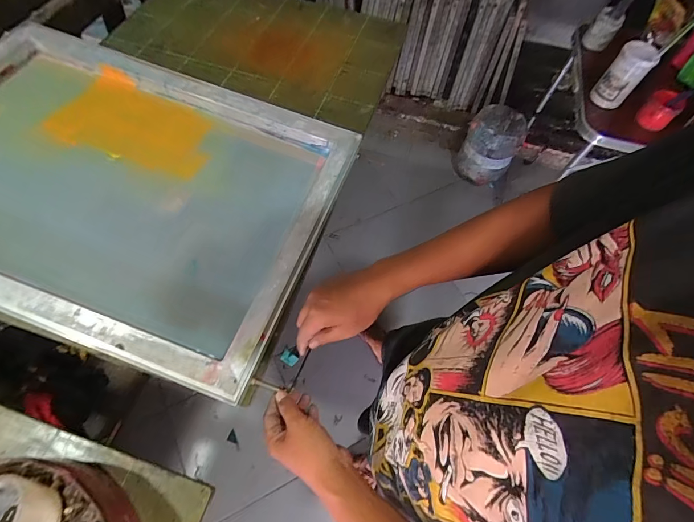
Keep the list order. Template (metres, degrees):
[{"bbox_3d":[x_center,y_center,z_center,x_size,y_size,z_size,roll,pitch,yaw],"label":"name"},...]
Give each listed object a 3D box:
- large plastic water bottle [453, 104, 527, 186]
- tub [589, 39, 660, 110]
[{"bbox_3d":[0.674,-0.542,1.764,0.238,0.291,0.232,26,64,11],"label":"large plastic water bottle"},{"bbox_3d":[0.778,-0.519,1.038,0.092,0.161,0.086,1,62,-2],"label":"tub"}]

